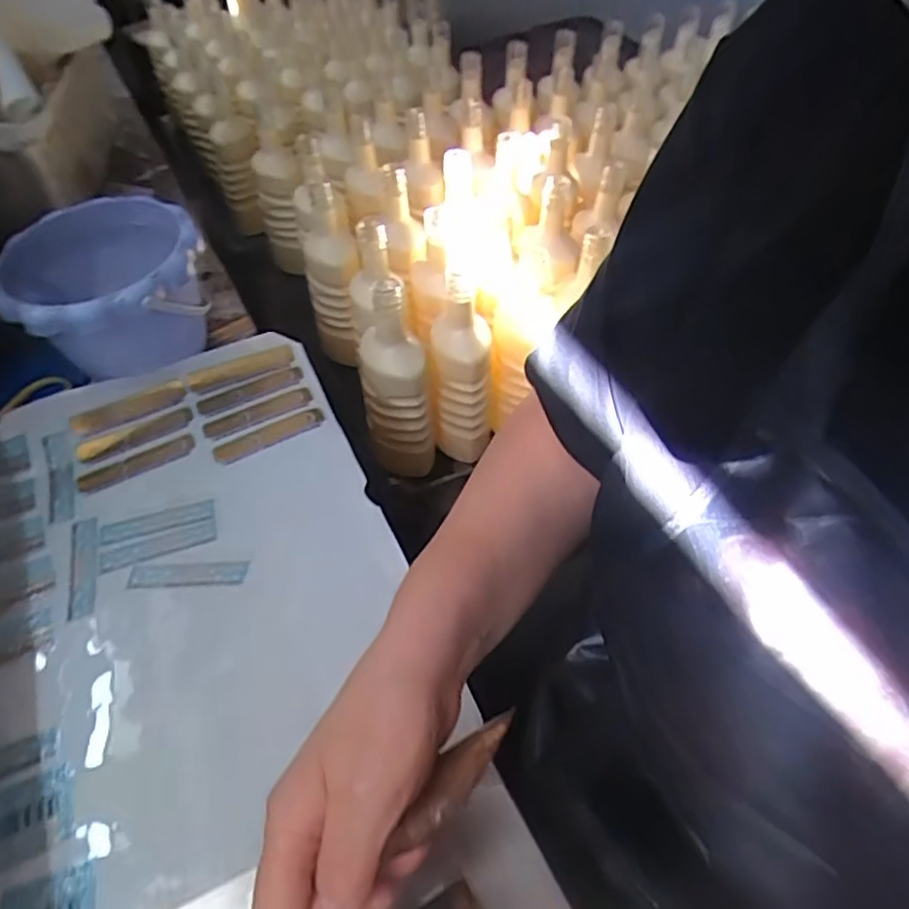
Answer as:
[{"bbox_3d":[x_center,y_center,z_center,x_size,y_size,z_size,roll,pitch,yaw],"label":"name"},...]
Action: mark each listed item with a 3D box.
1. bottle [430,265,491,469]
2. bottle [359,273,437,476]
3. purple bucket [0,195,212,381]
[{"bbox_3d":[0.007,-0.085,0.760,0.064,0.240,0.063,-3,51,-2],"label":"bottle"},{"bbox_3d":[-0.068,-0.078,0.720,0.073,0.246,0.078,-11,51,-9],"label":"bottle"},{"bbox_3d":[-0.284,-0.126,0.549,0.154,0.120,0.153,0,51,0],"label":"purple bucket"}]

